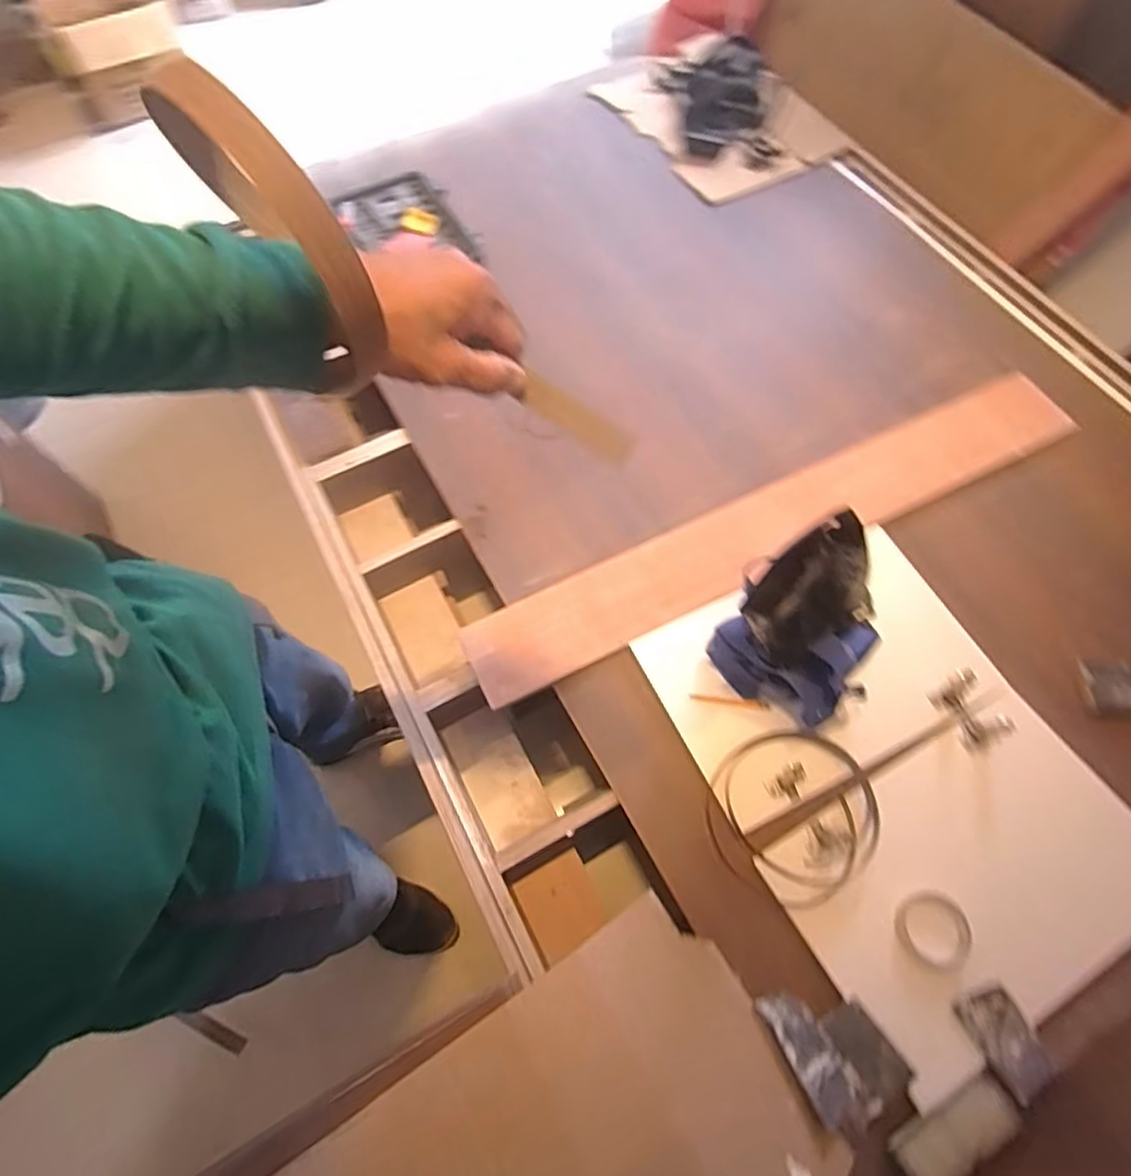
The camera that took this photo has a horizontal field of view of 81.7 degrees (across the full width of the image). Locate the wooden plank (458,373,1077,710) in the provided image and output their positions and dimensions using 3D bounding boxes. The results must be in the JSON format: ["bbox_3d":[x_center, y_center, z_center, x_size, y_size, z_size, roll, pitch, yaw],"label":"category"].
[{"bbox_3d":[0.378,-0.113,1.143,1.164,0.028,0.158,-24,66,-11],"label":"wooden plank"}]

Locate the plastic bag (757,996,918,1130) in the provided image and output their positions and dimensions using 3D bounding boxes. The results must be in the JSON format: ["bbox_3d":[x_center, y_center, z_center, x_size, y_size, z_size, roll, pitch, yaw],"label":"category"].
[{"bbox_3d":[0.325,0.557,0.795,0.137,0.024,0.142,-6,44,-29],"label":"plastic bag"}]

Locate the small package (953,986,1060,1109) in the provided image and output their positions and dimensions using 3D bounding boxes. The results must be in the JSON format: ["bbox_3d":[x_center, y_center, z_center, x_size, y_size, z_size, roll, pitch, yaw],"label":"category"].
[{"bbox_3d":[0.540,0.558,0.793,0.074,0.021,0.121,-20,65,-9],"label":"small package"}]

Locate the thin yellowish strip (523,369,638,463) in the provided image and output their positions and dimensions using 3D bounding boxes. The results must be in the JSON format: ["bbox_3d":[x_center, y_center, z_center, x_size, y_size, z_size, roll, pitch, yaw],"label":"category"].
[{"bbox_3d":[0.008,-0.111,0.429,0.091,0.008,0.022,39,91,27],"label":"thin yellowish strip"}]

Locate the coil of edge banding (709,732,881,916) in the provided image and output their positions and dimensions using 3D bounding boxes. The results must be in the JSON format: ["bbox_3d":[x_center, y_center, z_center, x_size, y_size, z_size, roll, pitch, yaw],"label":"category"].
[{"bbox_3d":[0.330,0.308,0.928,0.230,0.041,0.220,-39,69,-17],"label":"coil of edge banding"}]

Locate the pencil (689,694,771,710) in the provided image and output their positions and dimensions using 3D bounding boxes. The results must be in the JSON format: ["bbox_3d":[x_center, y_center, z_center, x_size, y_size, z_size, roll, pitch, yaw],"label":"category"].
[{"bbox_3d":[0.253,0.174,1.008,0.119,0.007,0.013,7,64,4],"label":"pencil"}]

